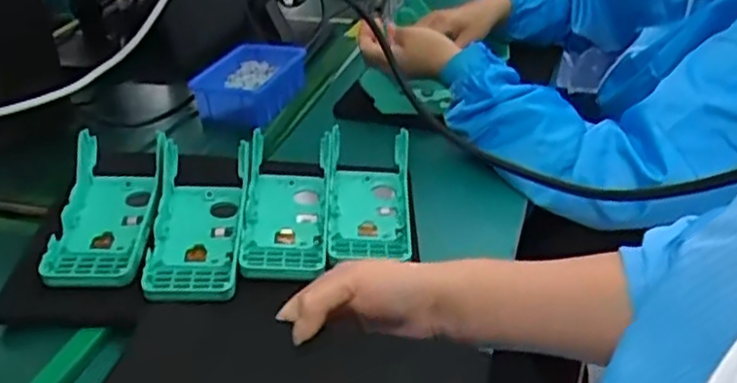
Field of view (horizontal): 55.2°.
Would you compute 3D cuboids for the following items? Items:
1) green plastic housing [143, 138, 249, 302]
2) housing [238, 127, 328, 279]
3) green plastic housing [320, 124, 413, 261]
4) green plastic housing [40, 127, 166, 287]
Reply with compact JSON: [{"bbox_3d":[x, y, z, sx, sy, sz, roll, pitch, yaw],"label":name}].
[{"bbox_3d":[-0.149,0.023,0.620,0.081,0.062,0.164,-4,30,-3],"label":"green plastic housing"},{"bbox_3d":[-0.078,0.005,0.642,0.075,0.058,0.161,-4,30,-3],"label":"housing"},{"bbox_3d":[-0.003,-0.002,0.667,0.084,0.059,0.160,-1,30,2],"label":"green plastic housing"},{"bbox_3d":[-0.232,0.010,0.626,0.083,0.060,0.160,-3,30,-1],"label":"green plastic housing"}]

